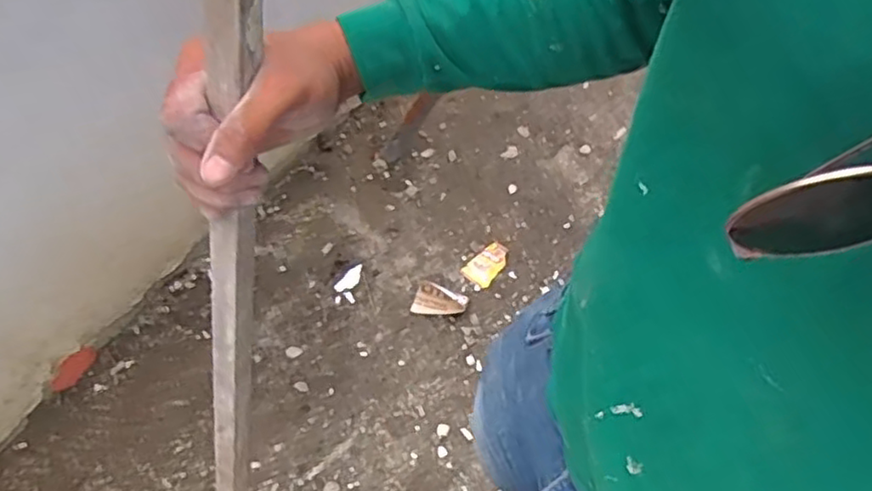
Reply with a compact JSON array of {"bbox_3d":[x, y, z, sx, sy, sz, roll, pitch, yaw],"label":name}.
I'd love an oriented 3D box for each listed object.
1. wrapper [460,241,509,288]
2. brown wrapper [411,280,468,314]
[{"bbox_3d":[0.125,0.043,1.648,0.071,0.011,0.123,38,65,19],"label":"wrapper"},{"bbox_3d":[0.010,0.128,1.580,0.120,0.034,0.080,15,59,7],"label":"brown wrapper"}]

